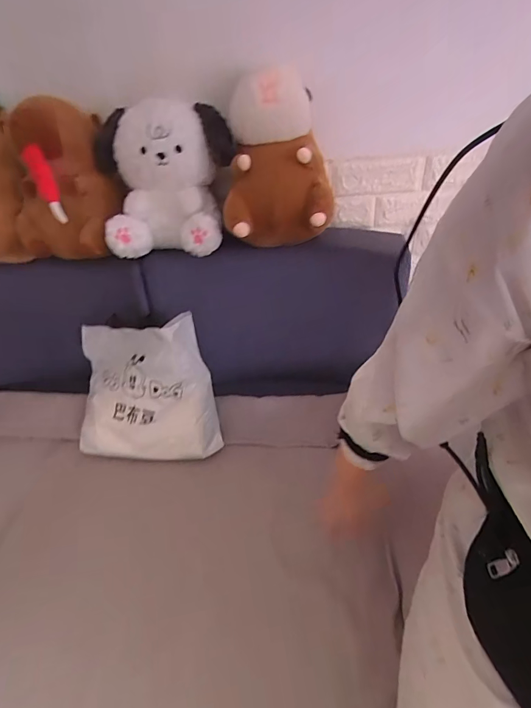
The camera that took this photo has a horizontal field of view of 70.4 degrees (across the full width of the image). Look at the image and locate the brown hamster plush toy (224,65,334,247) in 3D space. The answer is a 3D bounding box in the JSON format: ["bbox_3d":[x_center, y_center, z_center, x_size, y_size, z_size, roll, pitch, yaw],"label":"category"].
[{"bbox_3d":[0.023,-0.354,0.694,0.182,0.262,0.174,-2,40,6],"label":"brown hamster plush toy"}]

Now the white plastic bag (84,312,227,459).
[{"bbox_3d":[-0.281,0.100,0.810,0.325,0.332,0.115,-6,7,18],"label":"white plastic bag"}]

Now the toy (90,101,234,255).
[{"bbox_3d":[-0.190,-0.322,0.701,0.249,0.227,0.135,0,40,8],"label":"toy"}]

